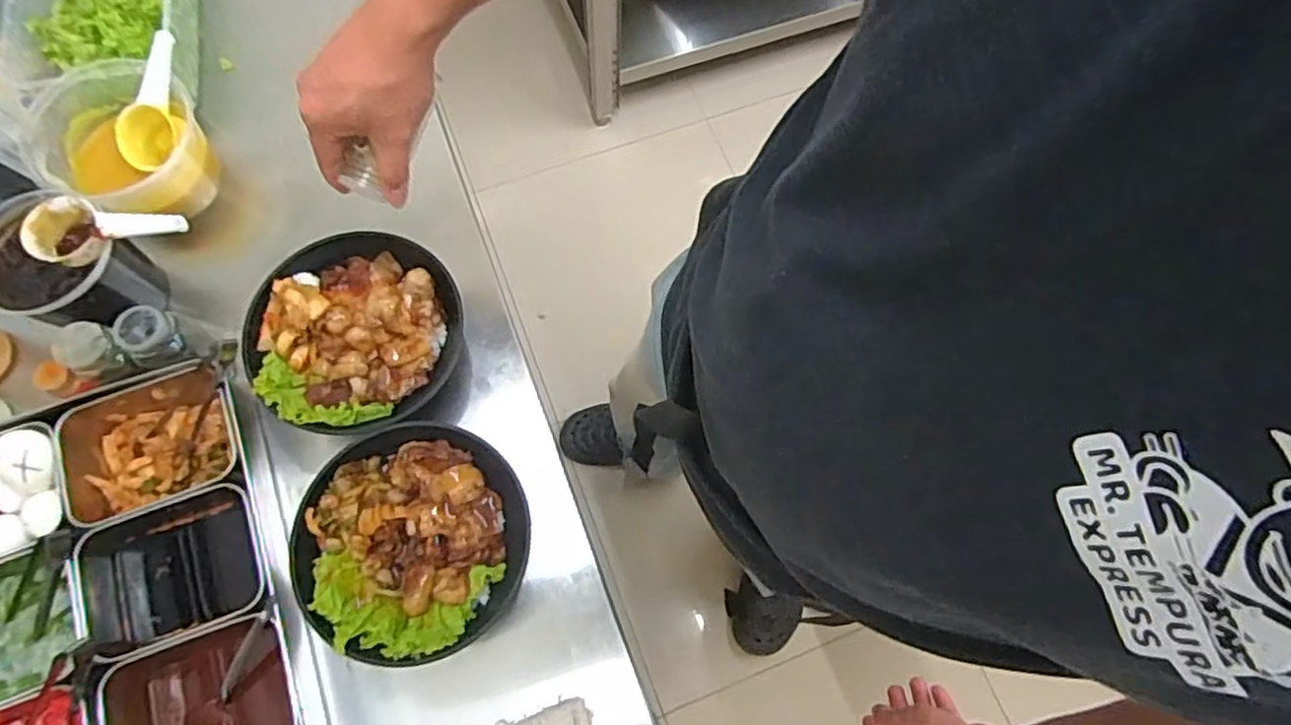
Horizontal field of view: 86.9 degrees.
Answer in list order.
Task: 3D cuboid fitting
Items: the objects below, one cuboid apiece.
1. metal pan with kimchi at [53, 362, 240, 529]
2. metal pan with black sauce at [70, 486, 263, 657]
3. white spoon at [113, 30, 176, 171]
[{"bbox_3d":[-0.412,0.073,0.579,0.136,0.062,0.106,-25,74,-10],"label":"metal pan with kimchi"},{"bbox_3d":[-0.373,0.169,0.557,0.139,0.074,0.105,-20,73,-8],"label":"metal pan with black sauce"},{"bbox_3d":[-0.464,-0.246,0.641,0.027,0.043,0.125,24,104,6],"label":"white spoon"}]

